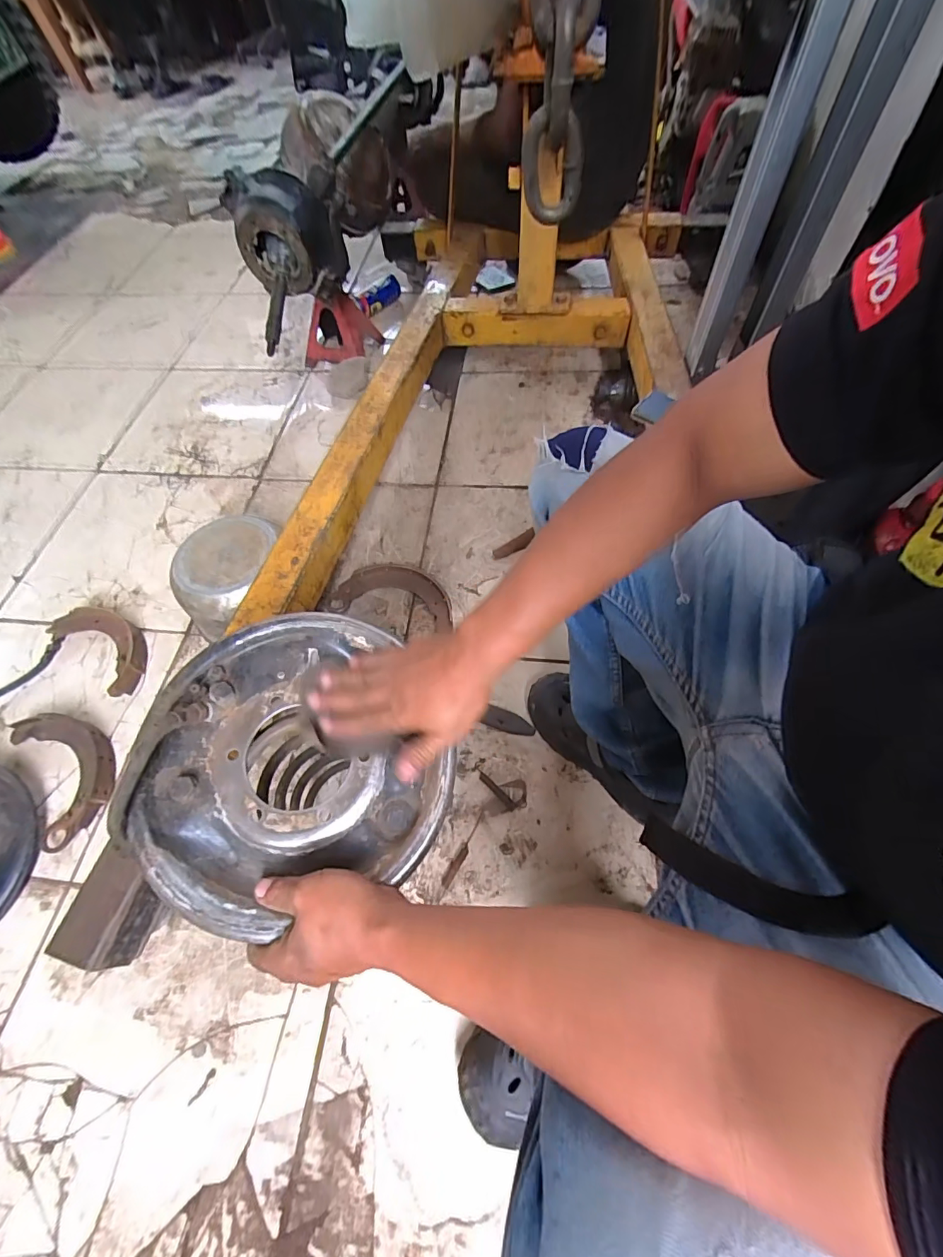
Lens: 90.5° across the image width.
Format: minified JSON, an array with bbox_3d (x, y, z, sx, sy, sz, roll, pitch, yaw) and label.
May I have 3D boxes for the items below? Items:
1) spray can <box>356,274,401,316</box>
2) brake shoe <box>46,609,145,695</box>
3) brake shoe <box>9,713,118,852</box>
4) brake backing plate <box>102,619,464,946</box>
[{"bbox_3d":[-0.265,-0.976,1.359,0.048,0.046,0.157,30,66,19],"label":"spray can"},{"bbox_3d":[-0.648,0.028,0.831,0.220,0.033,0.103,35,67,18],"label":"brake shoe"},{"bbox_3d":[-0.621,0.214,0.722,0.119,0.032,0.223,-34,66,-16],"label":"brake shoe"},{"bbox_3d":[-0.162,0.106,0.402,0.248,0.079,0.244,0,61,1],"label":"brake backing plate"}]

